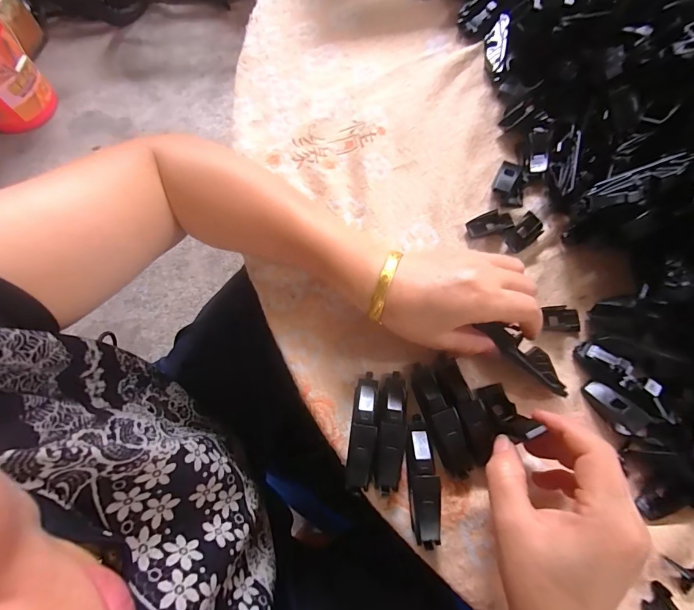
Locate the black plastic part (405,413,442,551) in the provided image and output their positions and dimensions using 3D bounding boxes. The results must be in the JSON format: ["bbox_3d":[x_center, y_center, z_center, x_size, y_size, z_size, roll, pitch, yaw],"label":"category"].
[{"bbox_3d":[0.051,0.118,0.242,0.019,0.015,0.080,-5,71,1],"label":"black plastic part"}]

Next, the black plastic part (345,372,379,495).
[{"bbox_3d":[0.012,0.090,0.256,0.018,0.021,0.080,6,71,5],"label":"black plastic part"}]

